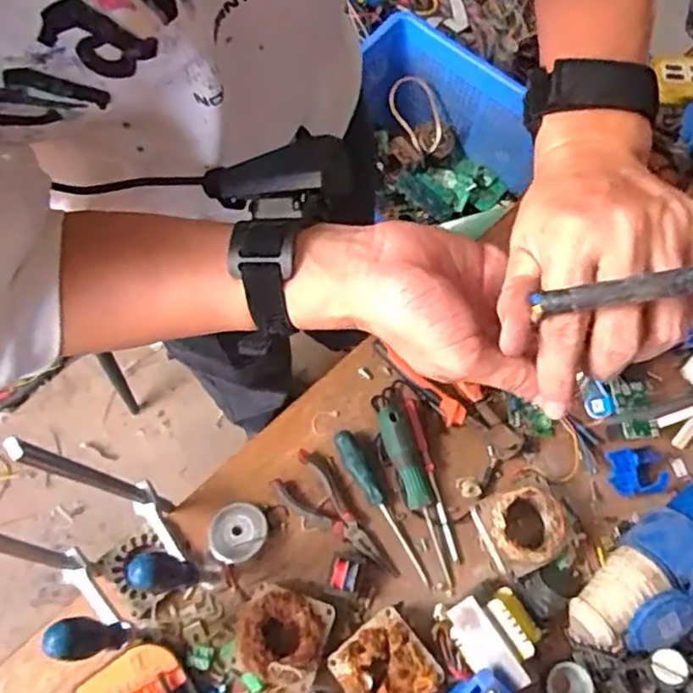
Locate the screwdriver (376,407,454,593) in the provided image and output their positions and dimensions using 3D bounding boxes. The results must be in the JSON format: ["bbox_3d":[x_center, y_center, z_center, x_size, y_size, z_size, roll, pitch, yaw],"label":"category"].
[{"bbox_3d":[0.075,0.156,0.705,0.029,0.029,0.195,-19,84,-7],"label":"screwdriver"}]

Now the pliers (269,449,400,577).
[{"bbox_3d":[-0.006,0.180,0.706,0.155,0.014,0.060,43,76,13],"label":"pliers"}]

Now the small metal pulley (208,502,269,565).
[{"bbox_3d":[-0.113,0.194,0.699,0.062,0.023,0.057,0,71,0],"label":"small metal pulley"}]

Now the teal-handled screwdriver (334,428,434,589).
[{"bbox_3d":[0.040,0.168,0.708,0.025,0.018,0.177,-31,73,-10],"label":"teal-handled screwdriver"}]

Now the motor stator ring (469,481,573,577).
[{"bbox_3d":[0.178,0.183,0.678,0.080,0.056,0.076,0,71,0],"label":"motor stator ring"}]

